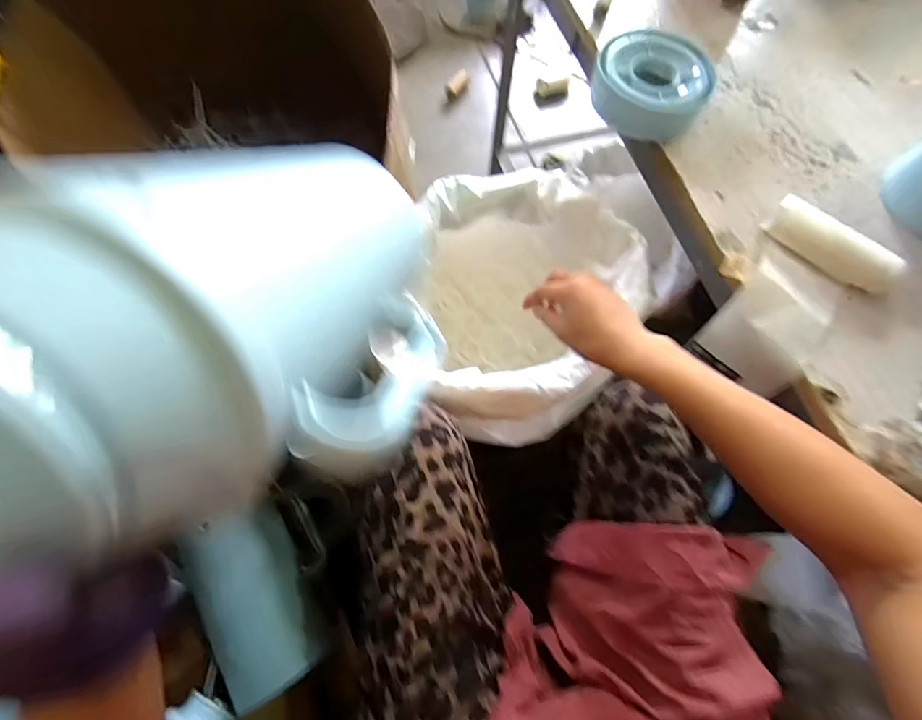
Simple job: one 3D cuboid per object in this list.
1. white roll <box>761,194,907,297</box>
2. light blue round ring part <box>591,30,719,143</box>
[{"bbox_3d":[0.437,-0.137,0.488,0.145,0.045,0.050,39,73,12],"label":"white roll"},{"bbox_3d":[0.257,-0.375,0.573,0.149,0.061,0.131,40,73,13],"label":"light blue round ring part"}]

